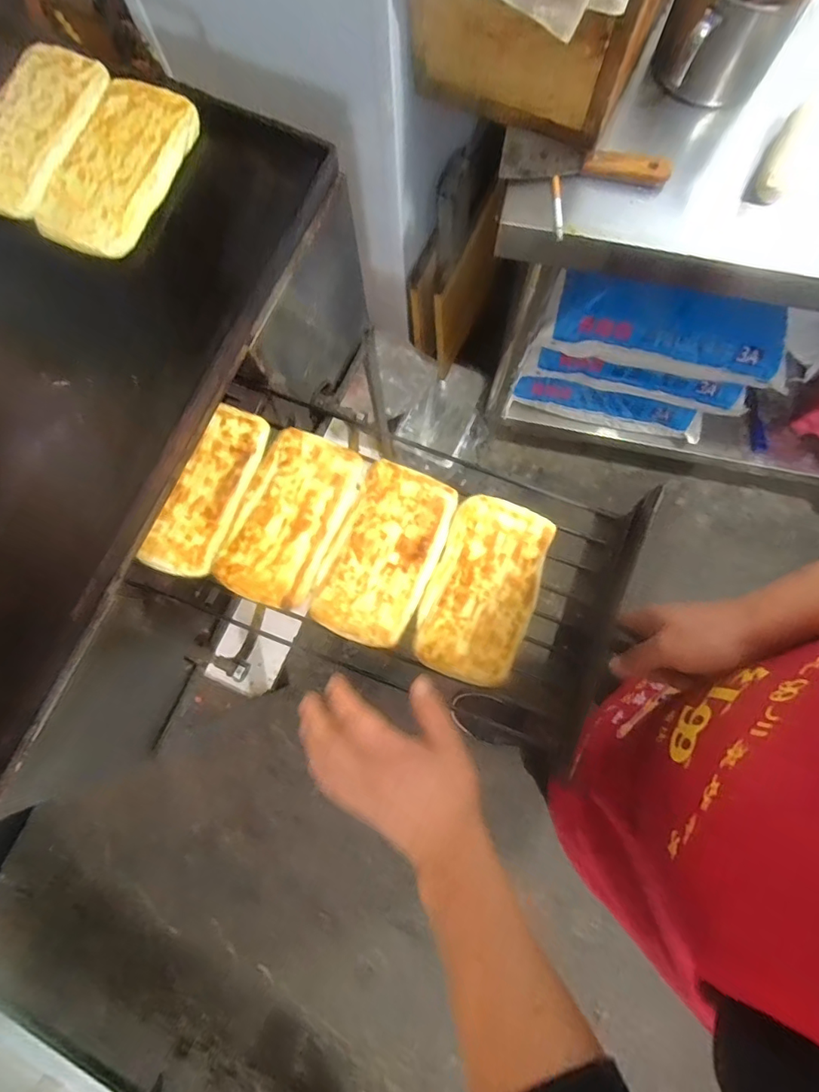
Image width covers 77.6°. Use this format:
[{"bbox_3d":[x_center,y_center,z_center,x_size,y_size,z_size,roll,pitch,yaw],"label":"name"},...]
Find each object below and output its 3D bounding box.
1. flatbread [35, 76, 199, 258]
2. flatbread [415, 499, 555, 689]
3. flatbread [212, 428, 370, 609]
[{"bbox_3d":[-0.268,-0.349,0.469,0.100,0.020,0.167,24,81,6],"label":"flatbread"},{"bbox_3d":[0.069,0.039,0.470,0.094,0.012,0.164,21,81,5],"label":"flatbread"},{"bbox_3d":[-0.114,-0.028,0.484,0.095,0.015,0.164,25,81,6],"label":"flatbread"}]

